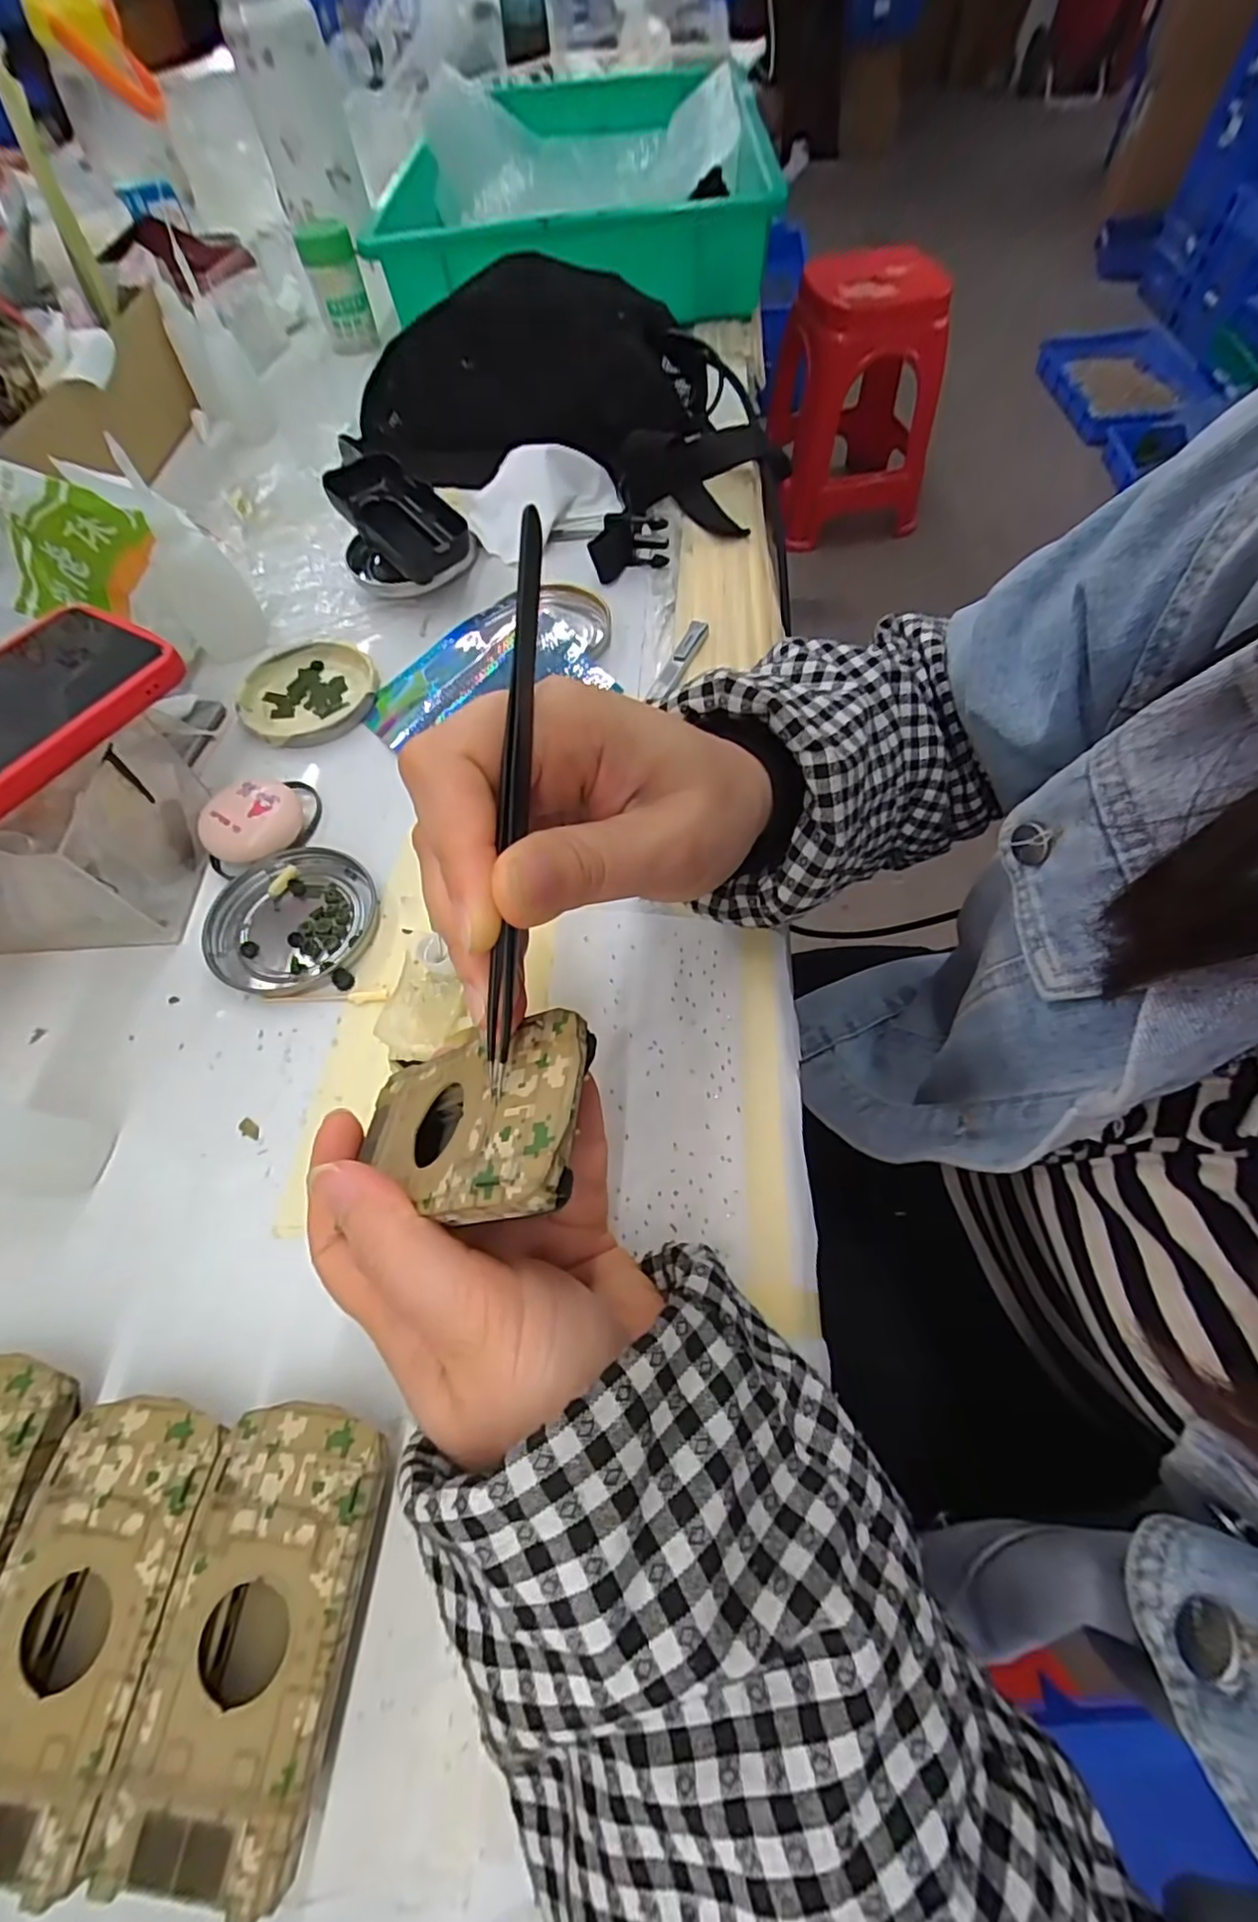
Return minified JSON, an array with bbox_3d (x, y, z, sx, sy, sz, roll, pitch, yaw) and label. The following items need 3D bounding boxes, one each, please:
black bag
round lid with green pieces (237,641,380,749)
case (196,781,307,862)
[{"bbox_3d":[-0.047,-0.412,0.456,0.324,0.093,0.137,14,64,10],"label":"black bag"},{"bbox_3d":[-0.193,-0.161,0.382,0.078,0.010,0.076,-1,62,2],"label":"round lid with green pieces"},{"bbox_3d":[-0.191,-0.070,0.324,0.048,0.023,0.037,-42,68,-18],"label":"case"}]

